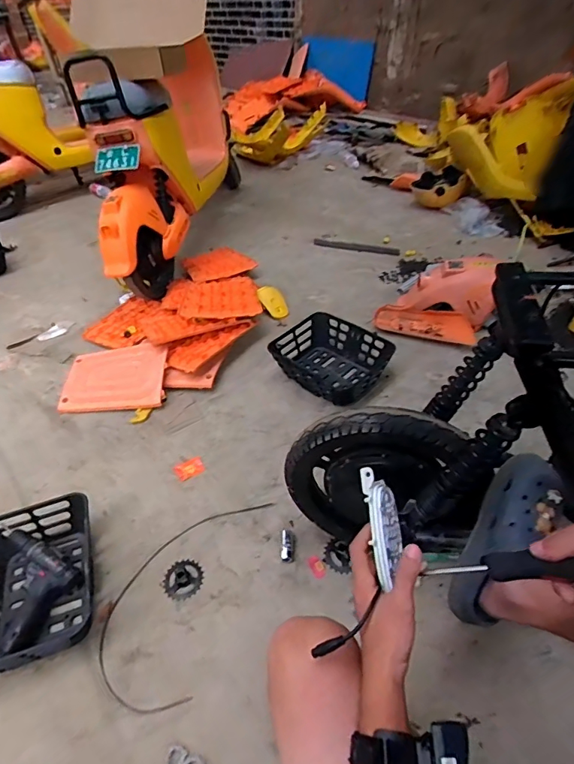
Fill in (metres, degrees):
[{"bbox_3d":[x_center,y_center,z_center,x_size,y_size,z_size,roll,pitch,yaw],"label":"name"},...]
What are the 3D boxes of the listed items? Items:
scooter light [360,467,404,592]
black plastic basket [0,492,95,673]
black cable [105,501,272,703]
[{"bbox_3d":[0.109,0.155,0.499,0.036,0.024,0.116,-8,71,-3],"label":"scooter light"},{"bbox_3d":[-0.532,0.415,0.936,0.265,0.108,0.316,-16,45,-12],"label":"black plastic basket"},{"bbox_3d":[-0.221,0.424,0.963,0.233,0.004,0.451,11,45,15],"label":"black cable"}]

